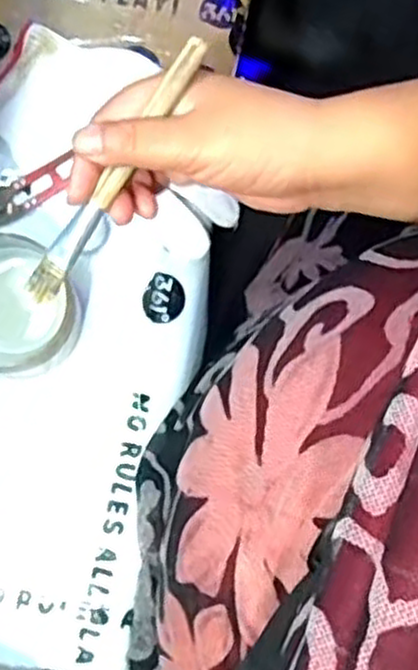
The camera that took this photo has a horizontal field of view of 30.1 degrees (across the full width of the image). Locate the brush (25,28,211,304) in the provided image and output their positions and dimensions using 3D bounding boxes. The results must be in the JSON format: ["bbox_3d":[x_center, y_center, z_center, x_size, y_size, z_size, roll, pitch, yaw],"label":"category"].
[{"bbox_3d":[-0.047,-0.077,0.382,0.015,0.008,0.152,40,111,7],"label":"brush"}]

